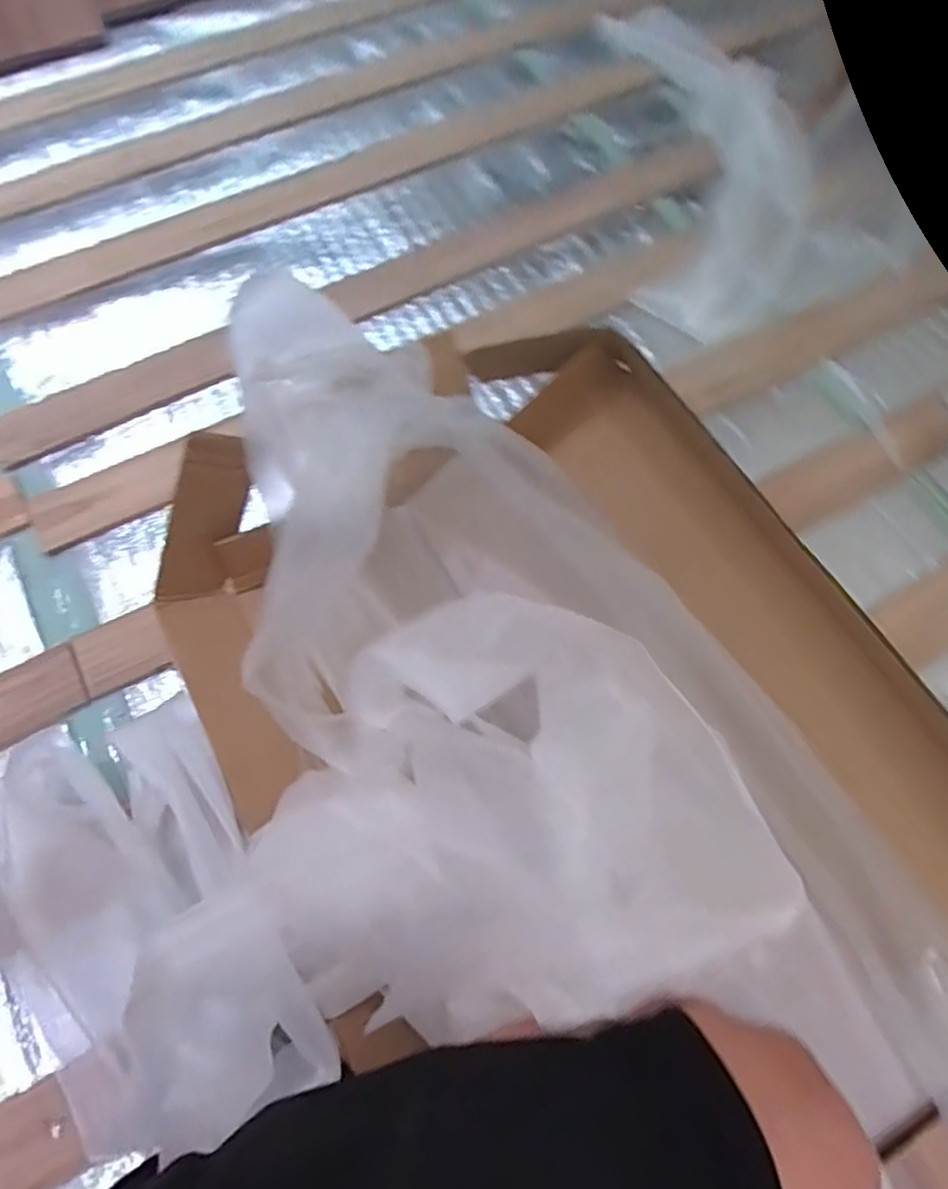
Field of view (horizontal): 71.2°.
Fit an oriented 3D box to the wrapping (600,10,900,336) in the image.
[{"bbox_3d":[0.312,-0.614,0.948,0.325,0.069,0.551,-17,77,-6],"label":"wrapping"}]

